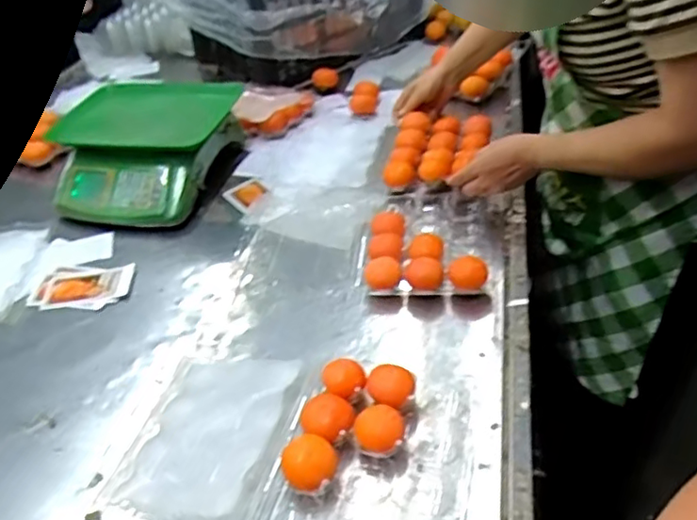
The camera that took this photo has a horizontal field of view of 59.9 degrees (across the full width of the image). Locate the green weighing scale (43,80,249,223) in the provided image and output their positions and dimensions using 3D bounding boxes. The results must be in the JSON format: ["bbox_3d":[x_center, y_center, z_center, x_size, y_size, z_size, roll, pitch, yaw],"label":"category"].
[{"bbox_3d":[-0.353,-0.190,1.039,0.260,0.126,0.296,6,40,15],"label":"green weighing scale"}]

